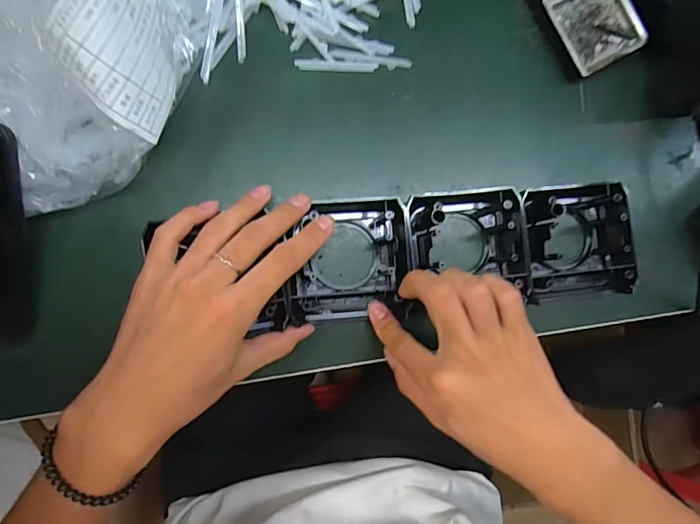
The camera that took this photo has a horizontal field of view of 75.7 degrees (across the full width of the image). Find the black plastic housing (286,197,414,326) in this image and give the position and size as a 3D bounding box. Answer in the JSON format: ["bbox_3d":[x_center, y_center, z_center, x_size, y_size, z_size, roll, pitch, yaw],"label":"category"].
[{"bbox_3d":[0.000,0.000,0.337,0.087,0.028,0.088,-1,87,-8],"label":"black plastic housing"}]

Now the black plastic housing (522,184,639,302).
[{"bbox_3d":[0.181,-0.015,0.361,0.089,0.034,0.094,-10,88,-8],"label":"black plastic housing"}]

